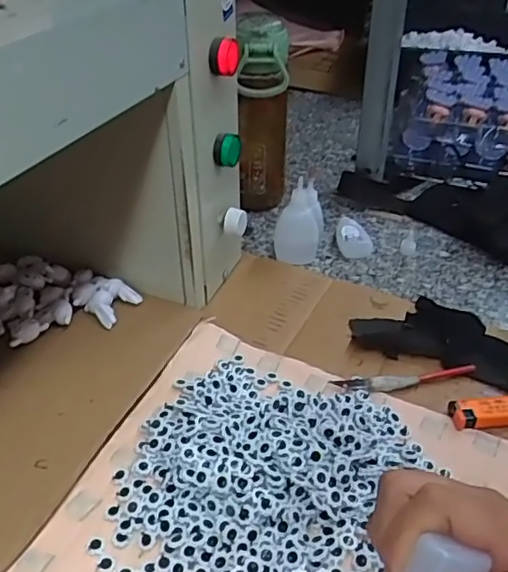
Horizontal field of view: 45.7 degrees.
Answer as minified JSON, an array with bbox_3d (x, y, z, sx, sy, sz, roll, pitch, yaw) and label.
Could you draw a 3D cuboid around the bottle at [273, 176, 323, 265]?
[{"bbox_3d":[0.050,-0.073,0.639,0.047,0.086,0.055,8,37,9],"label":"bottle"}]

